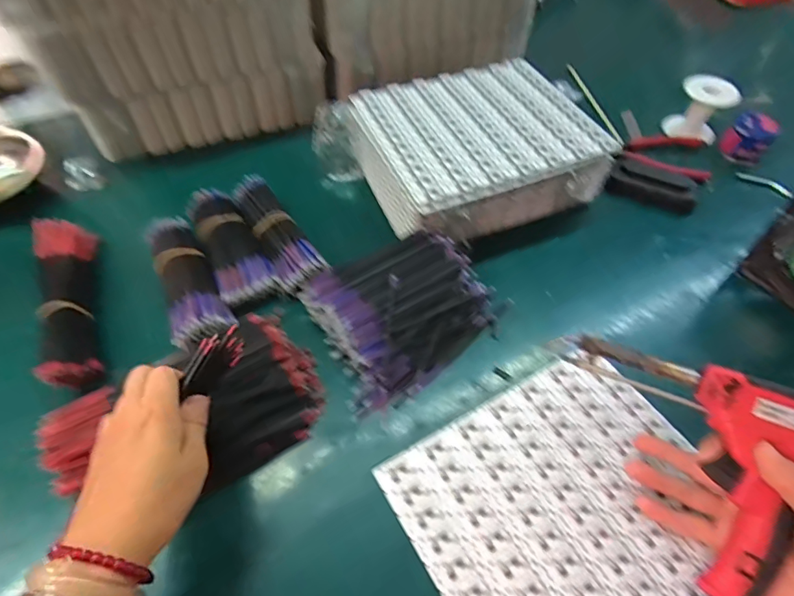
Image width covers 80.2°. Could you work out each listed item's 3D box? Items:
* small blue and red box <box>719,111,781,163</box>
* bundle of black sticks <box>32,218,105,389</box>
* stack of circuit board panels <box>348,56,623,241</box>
[{"bbox_3d":[0.463,-0.211,0.622,0.052,0.048,0.047,33,59,19],"label":"small blue and red box"},{"bbox_3d":[-0.320,-0.002,0.456,0.042,0.053,0.201,-18,57,-16],"label":"bundle of black sticks"},{"bbox_3d":[0.092,-0.175,0.558,0.242,0.079,0.212,-19,58,-16],"label":"stack of circuit board panels"}]

